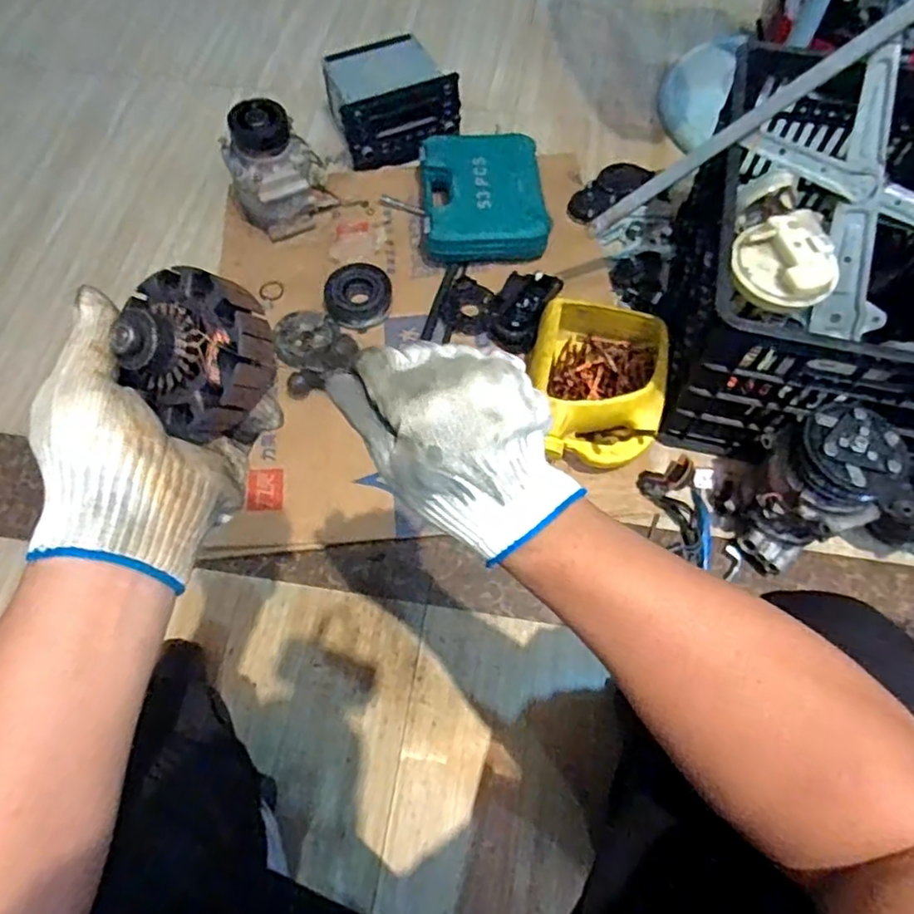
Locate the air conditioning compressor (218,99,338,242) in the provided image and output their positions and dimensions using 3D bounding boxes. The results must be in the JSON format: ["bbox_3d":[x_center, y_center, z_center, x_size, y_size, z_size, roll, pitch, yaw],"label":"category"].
[{"bbox_3d":[-0.291,-0.467,1.038,0.158,0.184,0.112,-19,66,-8],"label":"air conditioning compressor"}]

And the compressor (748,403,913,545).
[{"bbox_3d":[0.425,0.030,0.760,0.116,0.163,0.120,17,66,9],"label":"compressor"}]

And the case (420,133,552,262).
[{"bbox_3d":[0.042,-0.433,1.076,0.206,0.073,0.248,-7,64,-3],"label":"case"}]

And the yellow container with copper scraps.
[{"bbox_3d":[0.190,-0.097,0.878,0.175,0.095,0.216,9,65,5],"label":"yellow container with copper scraps"}]

